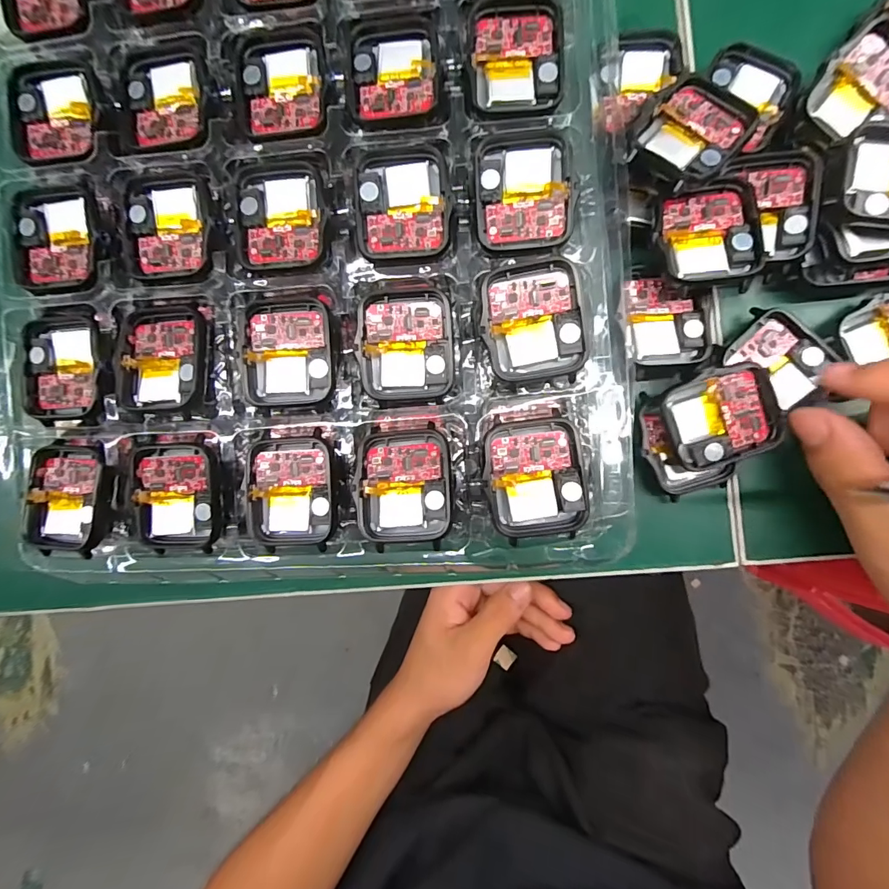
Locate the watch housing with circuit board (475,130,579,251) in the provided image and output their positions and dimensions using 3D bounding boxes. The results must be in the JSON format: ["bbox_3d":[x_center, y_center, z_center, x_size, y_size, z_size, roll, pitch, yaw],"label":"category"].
[{"bbox_3d":[0.031,-0.098,0.172,0.036,0.010,0.041,-3,89,5],"label":"watch housing with circuit board"}]

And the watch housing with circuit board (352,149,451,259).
[{"bbox_3d":[-0.016,-0.095,0.175,0.036,0.006,0.040,-1,89,5],"label":"watch housing with circuit board"}]

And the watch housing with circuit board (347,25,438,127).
[{"bbox_3d":[-0.021,-0.149,0.177,0.035,0.004,0.039,-3,89,5],"label":"watch housing with circuit board"}]

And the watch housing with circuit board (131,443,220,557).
[{"bbox_3d":[-0.109,0.022,0.184,0.035,0.012,0.045,-3,89,5],"label":"watch housing with circuit board"}]

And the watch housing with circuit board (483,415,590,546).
[{"bbox_3d":[0.034,0.013,0.172,0.036,0.016,0.045,-8,88,5],"label":"watch housing with circuit board"}]

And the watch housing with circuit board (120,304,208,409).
[{"bbox_3d":[-0.114,-0.035,0.178,0.034,0.011,0.042,1,89,5],"label":"watch housing with circuit board"}]

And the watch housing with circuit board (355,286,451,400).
[{"bbox_3d":[-0.015,-0.040,0.175,0.036,0.007,0.043,-1,89,5],"label":"watch housing with circuit board"}]

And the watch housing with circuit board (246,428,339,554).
[{"bbox_3d":[-0.061,0.019,0.177,0.036,0.007,0.045,-4,88,5],"label":"watch housing with circuit board"}]

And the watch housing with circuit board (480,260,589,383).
[{"bbox_3d":[0.034,-0.046,0.169,0.037,0.011,0.042,-8,88,5],"label":"watch housing with circuit board"}]

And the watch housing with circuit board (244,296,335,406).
[{"bbox_3d":[-0.062,-0.038,0.177,0.035,0.005,0.042,0,89,5],"label":"watch housing with circuit board"}]

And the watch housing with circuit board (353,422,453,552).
[{"bbox_3d":[-0.015,0.016,0.173,0.036,0.011,0.044,-3,89,5],"label":"watch housing with circuit board"}]

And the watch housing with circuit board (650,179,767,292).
[{"bbox_3d":[0.103,-0.083,0.174,0.037,0.009,0.042,-4,88,5],"label":"watch housing with circuit board"}]

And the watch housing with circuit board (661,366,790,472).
[{"bbox_3d":[0.113,-0.012,0.182,0.044,0.013,0.037,-19,87,4],"label":"watch housing with circuit board"}]

